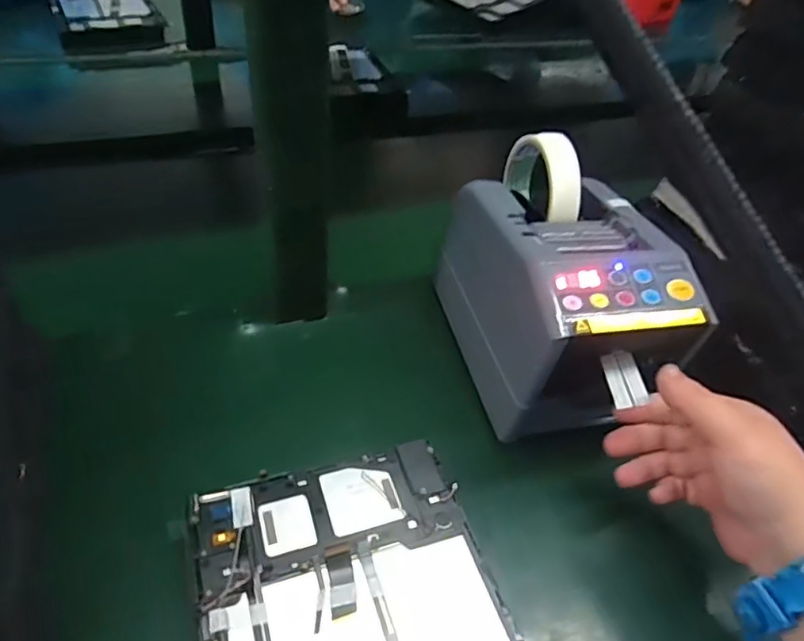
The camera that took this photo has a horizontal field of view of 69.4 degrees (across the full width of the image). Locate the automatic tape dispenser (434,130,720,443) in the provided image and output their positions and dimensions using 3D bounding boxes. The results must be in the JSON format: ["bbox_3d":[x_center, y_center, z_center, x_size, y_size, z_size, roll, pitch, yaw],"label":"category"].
[{"bbox_3d":[0.109,-0.025,0.404,0.115,0.133,0.200,-4,43,-13],"label":"automatic tape dispenser"}]

